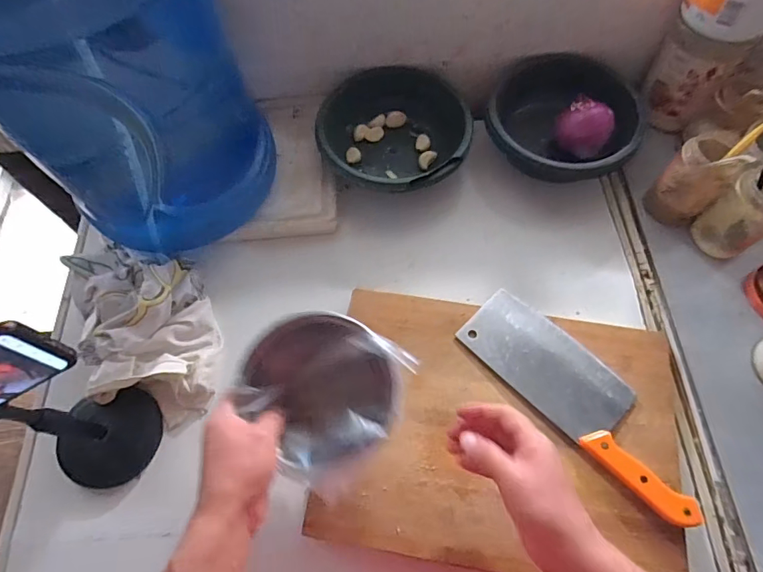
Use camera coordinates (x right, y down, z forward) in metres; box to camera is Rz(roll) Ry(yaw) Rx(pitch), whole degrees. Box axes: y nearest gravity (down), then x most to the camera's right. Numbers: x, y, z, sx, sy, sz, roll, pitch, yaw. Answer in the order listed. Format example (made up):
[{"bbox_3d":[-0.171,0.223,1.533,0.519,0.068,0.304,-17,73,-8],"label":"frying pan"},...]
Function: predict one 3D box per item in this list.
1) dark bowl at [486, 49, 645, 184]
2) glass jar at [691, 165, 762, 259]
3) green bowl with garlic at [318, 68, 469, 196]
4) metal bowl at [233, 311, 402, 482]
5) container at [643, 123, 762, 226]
[{"bbox_3d":[0.236,-0.230,0.650,0.183,0.073,0.169,0,64,1],"label":"dark bowl"},{"bbox_3d":[0.441,-0.088,0.566,0.069,0.109,0.063,0,64,1],"label":"glass jar"},{"bbox_3d":[0.020,-0.222,0.666,0.210,0.068,0.189,7,64,4],"label":"green bowl with garlic"},{"bbox_3d":[-0.053,0.094,0.423,0.126,0.050,0.133,0,64,1],"label":"metal bowl"},{"bbox_3d":[0.396,-0.135,0.585,0.066,0.128,0.071,-39,69,-16],"label":"container"}]

